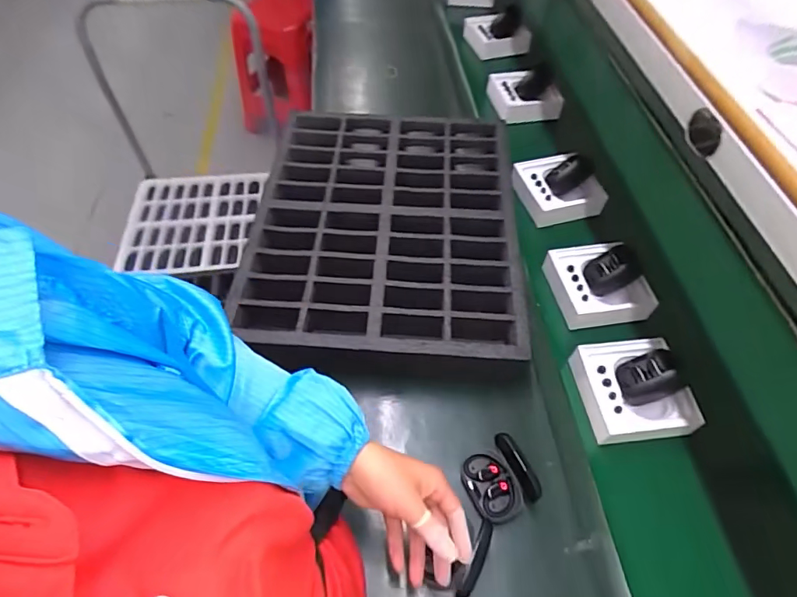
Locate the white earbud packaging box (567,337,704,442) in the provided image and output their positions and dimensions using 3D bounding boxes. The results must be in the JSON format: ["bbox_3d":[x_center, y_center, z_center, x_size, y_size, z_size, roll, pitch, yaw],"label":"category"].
[{"bbox_3d":[0.336,0.130,0.673,0.132,0.051,0.140,-4,58,-4],"label":"white earbud packaging box"}]

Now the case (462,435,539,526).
[{"bbox_3d":[0.122,0.232,0.588,0.074,0.079,0.086,-21,60,-14],"label":"case"}]

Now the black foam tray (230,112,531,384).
[{"bbox_3d":[-0.017,-0.124,0.801,0.422,0.074,0.584,3,57,1],"label":"black foam tray"}]

